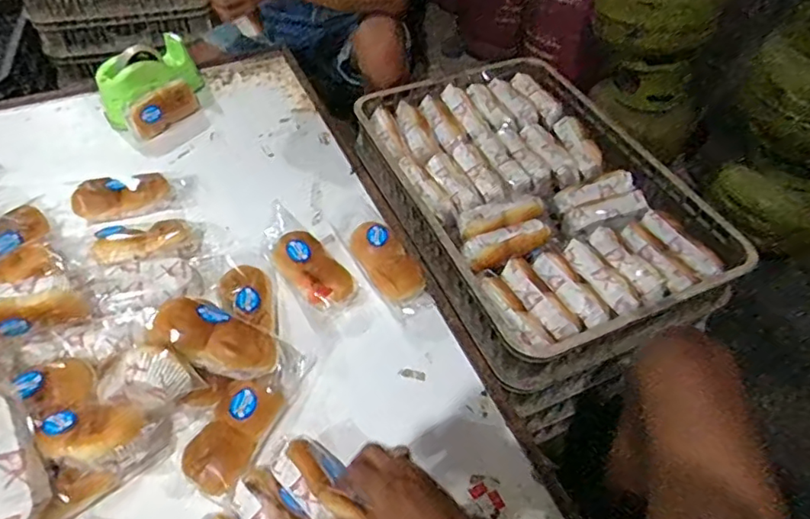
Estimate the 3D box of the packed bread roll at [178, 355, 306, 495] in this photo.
[{"bbox_3d":[-0.188,0.187,0.676,0.070,0.056,0.182,20,52,14],"label":"packed bread roll"}]

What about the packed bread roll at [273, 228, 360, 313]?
[{"bbox_3d":[-0.134,0.012,0.815,0.144,0.043,0.083,35,57,24],"label":"packed bread roll"}]

